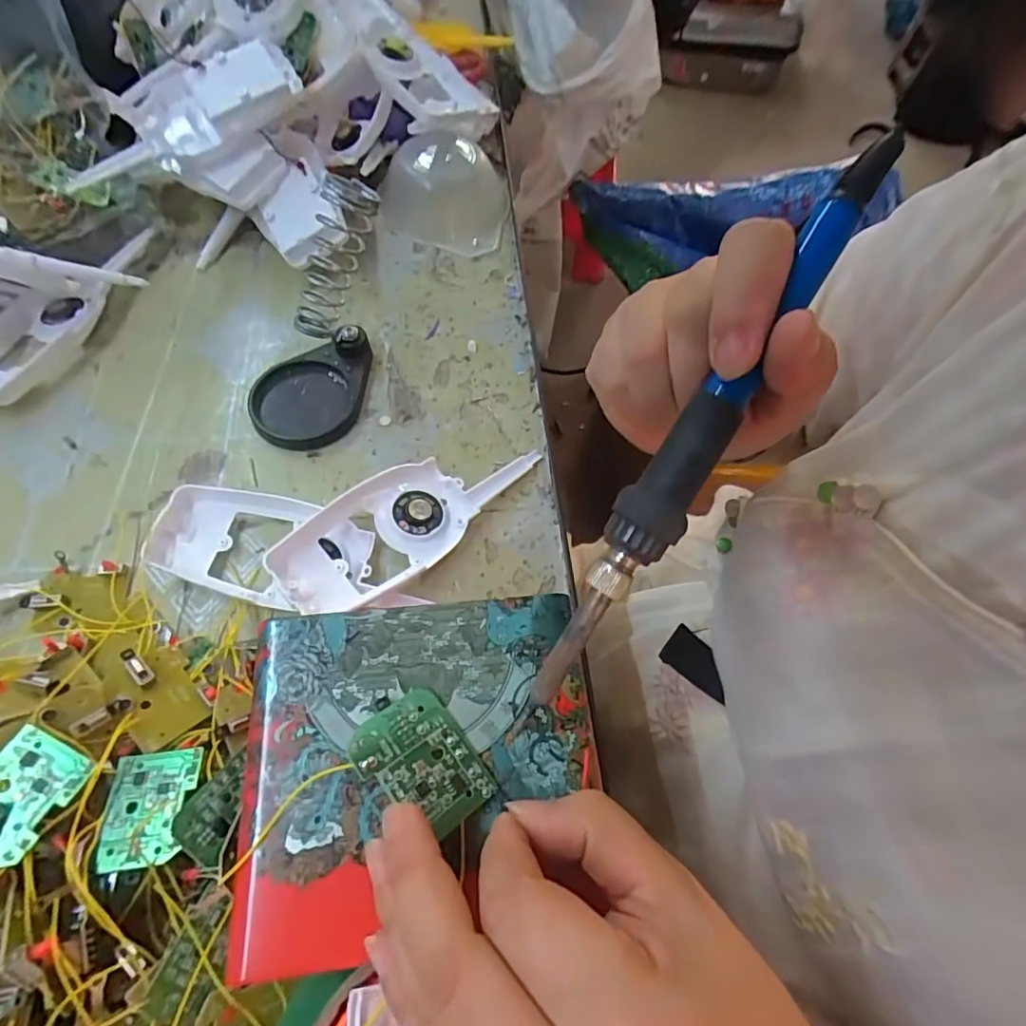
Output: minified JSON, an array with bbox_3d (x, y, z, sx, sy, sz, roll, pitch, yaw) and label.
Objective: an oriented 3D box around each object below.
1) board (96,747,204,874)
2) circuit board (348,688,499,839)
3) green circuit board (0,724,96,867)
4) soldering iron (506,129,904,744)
[{"bbox_3d":[-0.147,0.118,0.221,0.033,0.007,0.041,-3,62,-7],"label":"board"},{"bbox_3d":[-0.029,0.080,0.177,0.032,0.004,0.042,-26,67,-39],"label":"circuit board"},{"bbox_3d":[-0.189,0.108,0.211,0.032,0.004,0.040,28,59,0],"label":"green circuit board"},{"bbox_3d":[0.057,-0.021,0.173,0.019,0.023,0.212,32,95,13],"label":"soldering iron"}]

